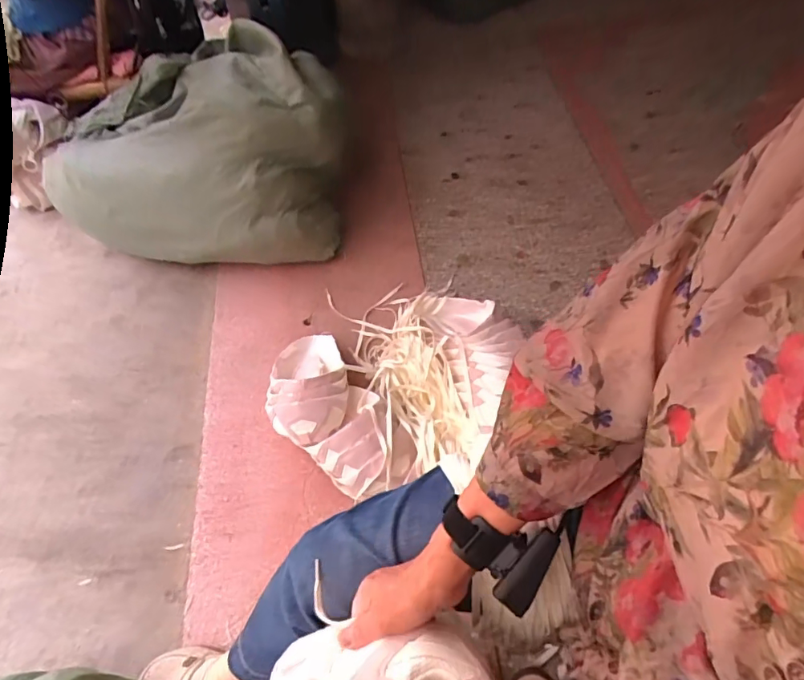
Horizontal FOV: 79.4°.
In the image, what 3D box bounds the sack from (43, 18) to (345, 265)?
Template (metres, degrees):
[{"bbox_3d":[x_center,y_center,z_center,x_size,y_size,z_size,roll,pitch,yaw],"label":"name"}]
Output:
[{"bbox_3d":[-0.470,-0.446,1.138,0.640,0.326,0.446,4,59,5],"label":"sack"}]

